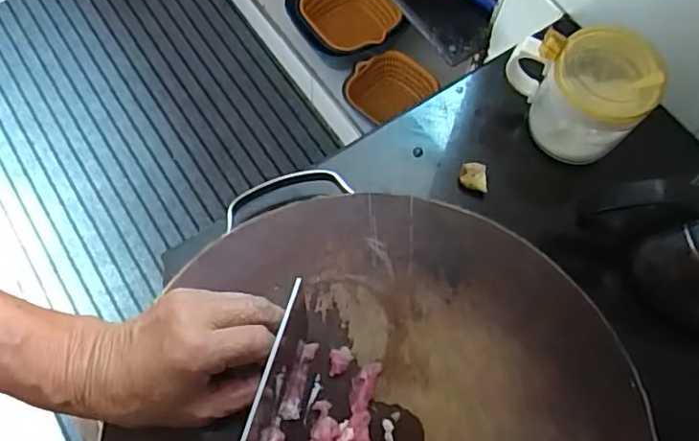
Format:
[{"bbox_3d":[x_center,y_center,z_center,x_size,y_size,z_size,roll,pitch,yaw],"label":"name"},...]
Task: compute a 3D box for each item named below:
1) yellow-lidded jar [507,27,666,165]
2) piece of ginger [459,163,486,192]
[{"bbox_3d":[0.197,-0.112,0.494,0.078,0.086,0.108,-40,74,-16],"label":"yellow-lidded jar"},{"bbox_3d":[0.107,-0.037,0.499,0.024,0.012,0.021,13,68,3],"label":"piece of ginger"}]

